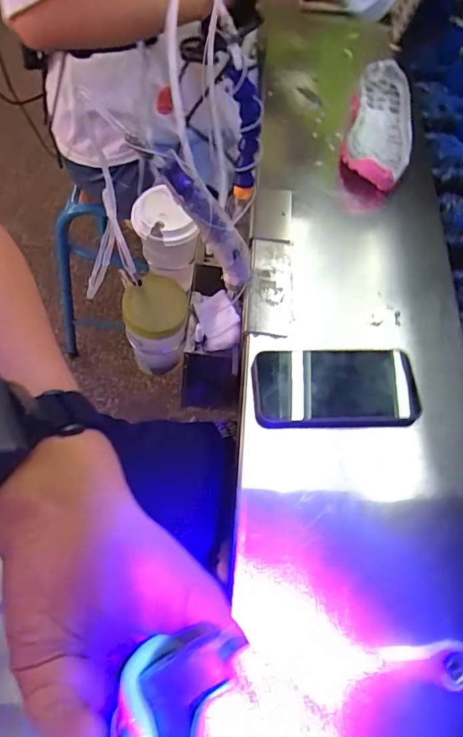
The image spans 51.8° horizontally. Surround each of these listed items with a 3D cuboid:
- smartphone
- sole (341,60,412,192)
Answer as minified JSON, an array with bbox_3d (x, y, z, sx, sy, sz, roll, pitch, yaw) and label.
[{"bbox_3d":[0.104,0.017,0.472,0.162,0.018,0.077,-2,59,-5],"label":"smartphone"},{"bbox_3d":[0.209,-0.338,0.681,0.085,0.062,0.248,14,59,5],"label":"sole"}]

